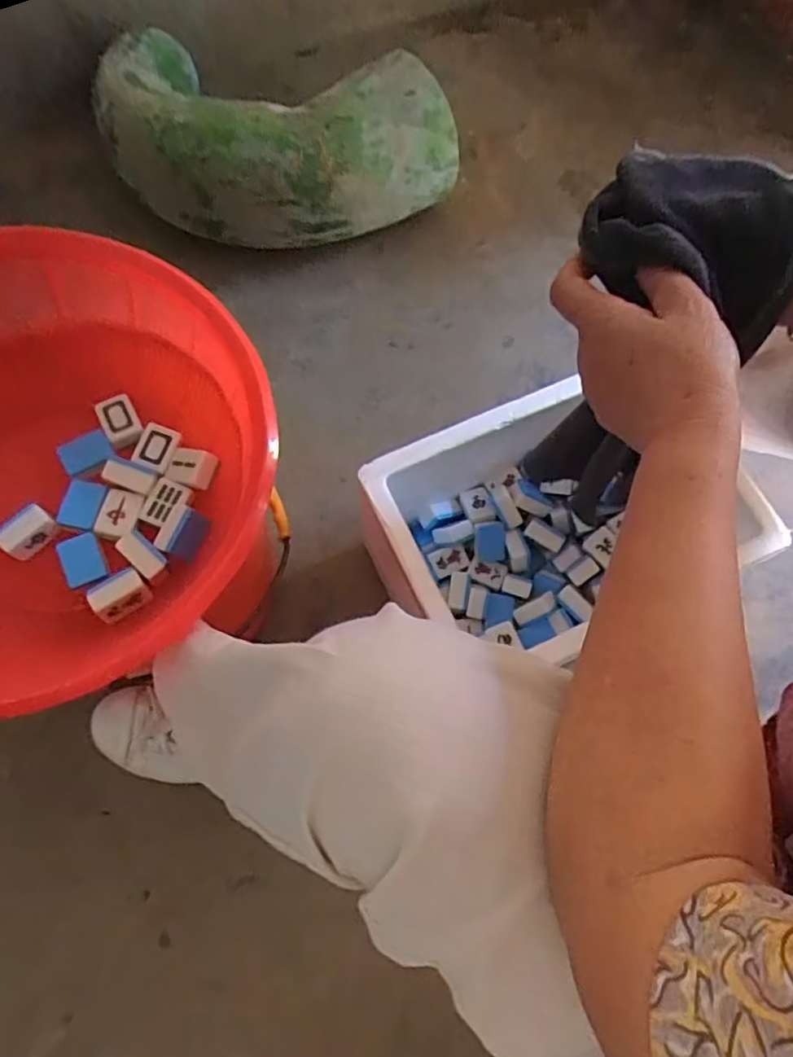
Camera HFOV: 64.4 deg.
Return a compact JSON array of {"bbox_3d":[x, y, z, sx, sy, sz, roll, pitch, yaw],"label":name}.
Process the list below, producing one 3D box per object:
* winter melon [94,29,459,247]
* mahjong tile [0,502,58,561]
[{"bbox_3d":[-0.167,-0.500,0.811,0.442,0.147,0.219,22,71,8],"label":"winter melon"},{"bbox_3d":[-0.291,0.002,0.495,0.022,0.026,0.041,41,74,13],"label":"mahjong tile"}]

